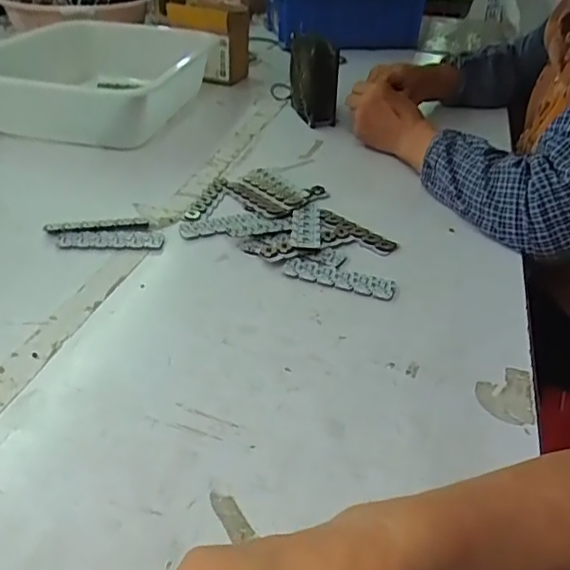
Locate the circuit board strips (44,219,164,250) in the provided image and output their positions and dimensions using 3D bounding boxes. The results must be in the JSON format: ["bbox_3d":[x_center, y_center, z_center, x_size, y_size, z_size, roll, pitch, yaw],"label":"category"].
[{"bbox_3d":[-0.191,-0.054,0.605,0.120,0.013,0.046,1,36,-2],"label":"circuit board strips"}]

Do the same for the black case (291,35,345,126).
[{"bbox_3d":[0.046,-0.320,0.890,0.055,0.127,0.114,-7,37,-13],"label":"black case"}]

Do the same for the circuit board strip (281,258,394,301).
[{"bbox_3d":[0.052,-0.008,0.553,0.109,0.007,0.028,17,38,19],"label":"circuit board strip"}]

